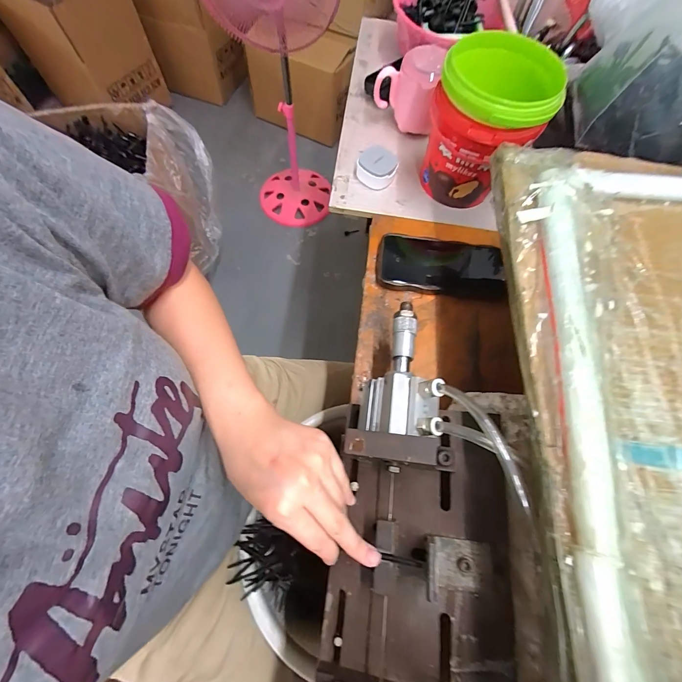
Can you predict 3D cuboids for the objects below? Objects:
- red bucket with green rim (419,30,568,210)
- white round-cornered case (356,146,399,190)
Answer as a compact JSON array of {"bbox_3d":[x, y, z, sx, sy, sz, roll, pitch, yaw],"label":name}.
[{"bbox_3d":[0.180,-0.273,0.429,0.125,0.150,0.132,1,68,-2],"label":"red bucket with green rim"},{"bbox_3d":[0.054,-0.256,0.484,0.055,0.029,0.053,1,68,-2],"label":"white round-cornered case"}]

